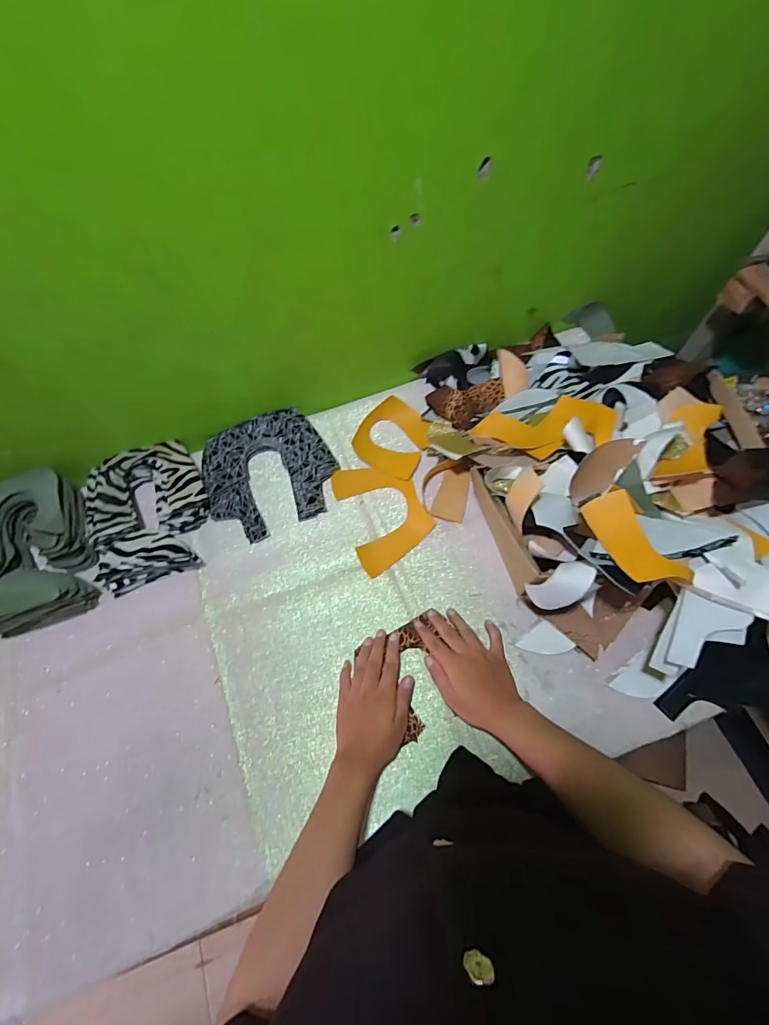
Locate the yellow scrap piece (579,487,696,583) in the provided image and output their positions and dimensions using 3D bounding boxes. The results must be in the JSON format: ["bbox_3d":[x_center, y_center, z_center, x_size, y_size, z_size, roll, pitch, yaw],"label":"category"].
[{"bbox_3d":[0.266,0.027,0.474,0.051,0.027,0.122,-16,48,-4],"label":"yellow scrap piece"}]

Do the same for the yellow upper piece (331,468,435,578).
[{"bbox_3d":[-0.004,-0.005,0.644,0.116,0.009,0.168,-24,68,-7],"label":"yellow upper piece"}]

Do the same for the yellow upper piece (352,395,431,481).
[{"bbox_3d":[0.014,-0.119,0.691,0.109,0.017,0.116,25,71,12],"label":"yellow upper piece"}]

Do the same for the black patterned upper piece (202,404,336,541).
[{"bbox_3d":[-0.176,-0.061,0.667,0.188,0.030,0.182,-26,69,-8],"label":"black patterned upper piece"}]

